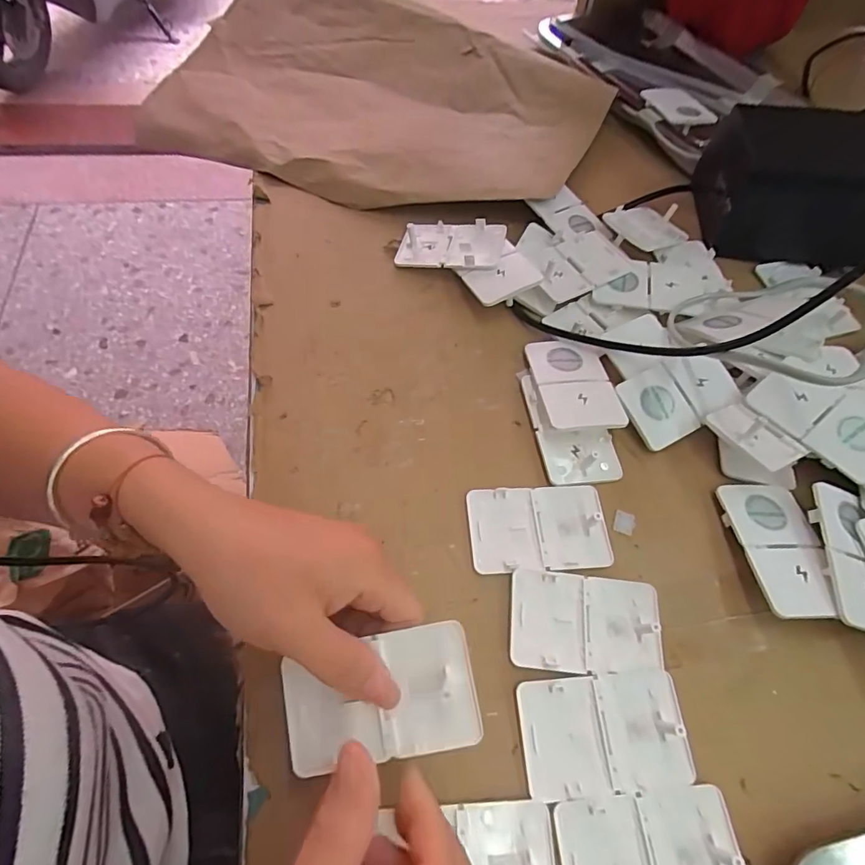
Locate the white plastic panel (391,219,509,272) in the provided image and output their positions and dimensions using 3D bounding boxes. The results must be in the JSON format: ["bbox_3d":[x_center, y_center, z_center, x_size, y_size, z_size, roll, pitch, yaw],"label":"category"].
[{"bbox_3d":[0.015,-0.155,0.401,0.084,0.014,0.051,7,61,18],"label":"white plastic panel"}]

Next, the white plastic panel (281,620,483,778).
[{"bbox_3d":[-0.025,0.120,0.222,0.087,0.004,0.051,-12,75,3],"label":"white plastic panel"}]

